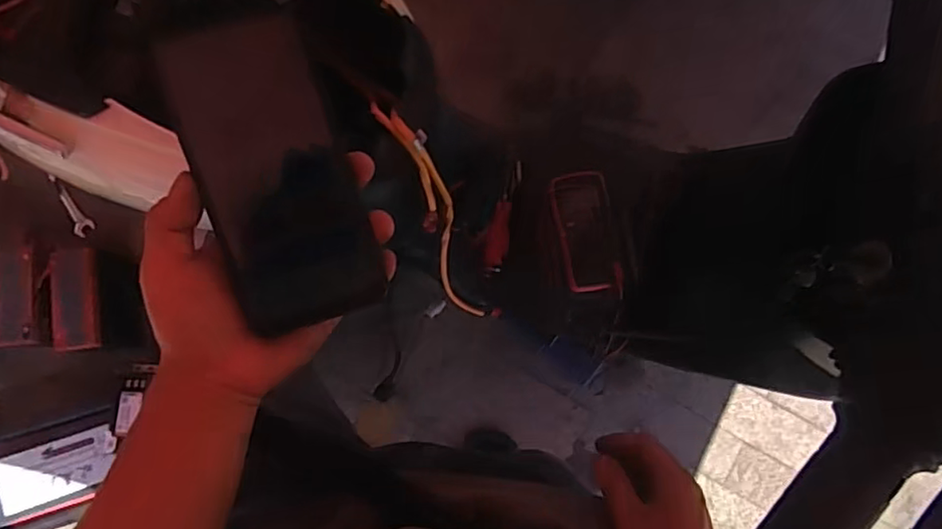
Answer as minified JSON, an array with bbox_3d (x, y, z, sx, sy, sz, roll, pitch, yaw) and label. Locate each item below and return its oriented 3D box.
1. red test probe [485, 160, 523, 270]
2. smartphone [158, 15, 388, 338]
[{"bbox_3d":[0.052,-0.077,0.984,0.034,0.017,0.177,11,81,0],"label":"red test probe"},{"bbox_3d":[-0.103,-0.044,0.321,0.074,0.013,0.156,-18,104,-4],"label":"smartphone"}]

